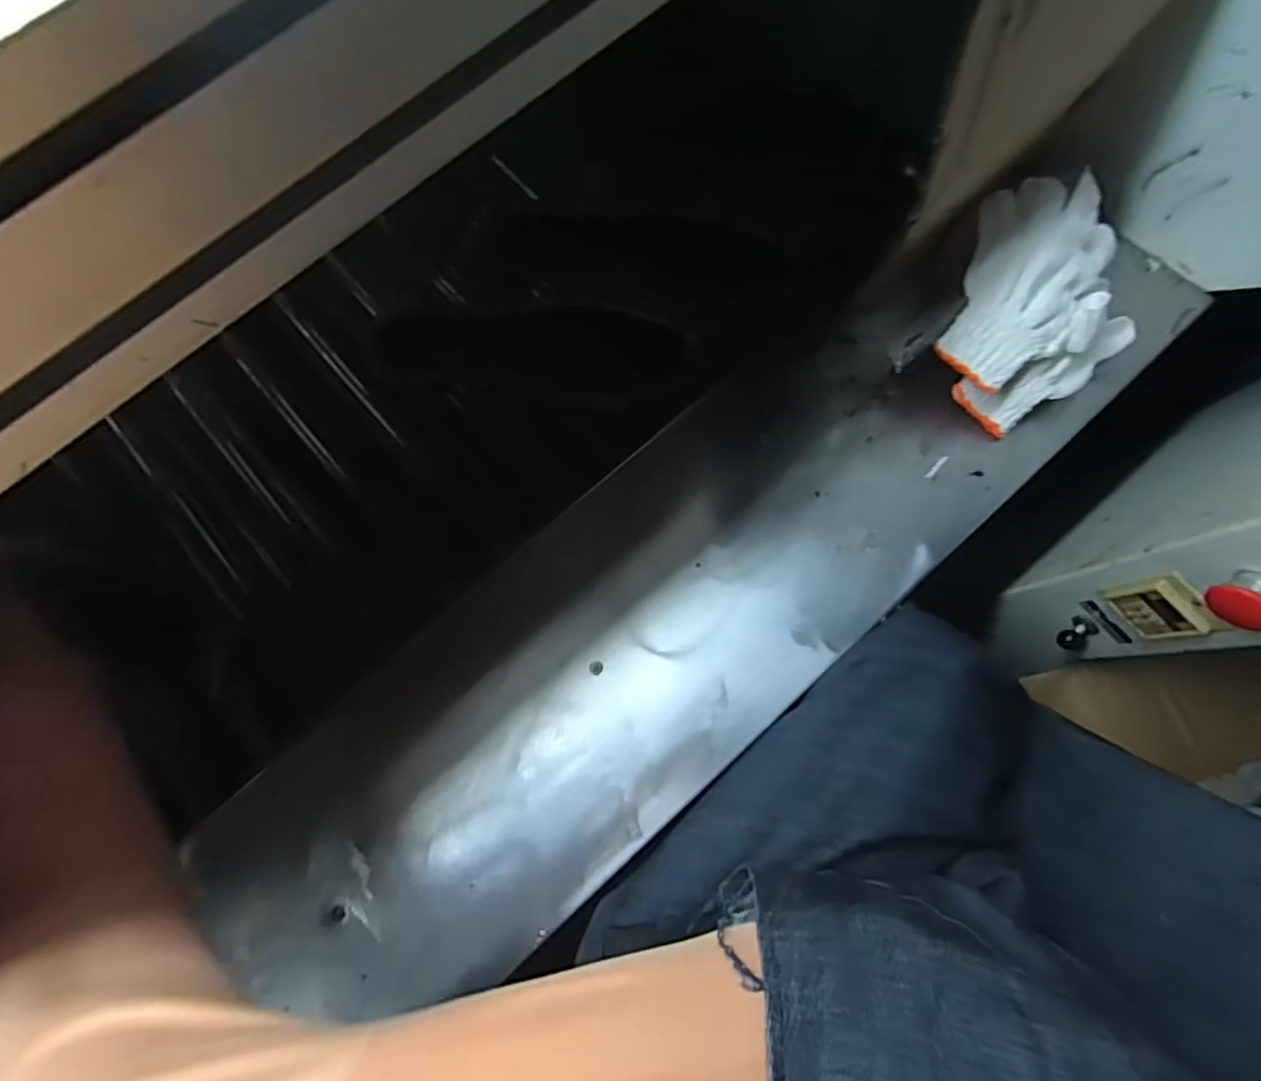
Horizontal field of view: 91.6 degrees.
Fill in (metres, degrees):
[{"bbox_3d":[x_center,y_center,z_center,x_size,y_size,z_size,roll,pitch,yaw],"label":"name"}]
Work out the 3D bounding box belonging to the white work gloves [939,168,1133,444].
[{"bbox_3d":[0.319,-0.180,0.480,0.158,0.076,0.177,36,81,11],"label":"white work gloves"}]

